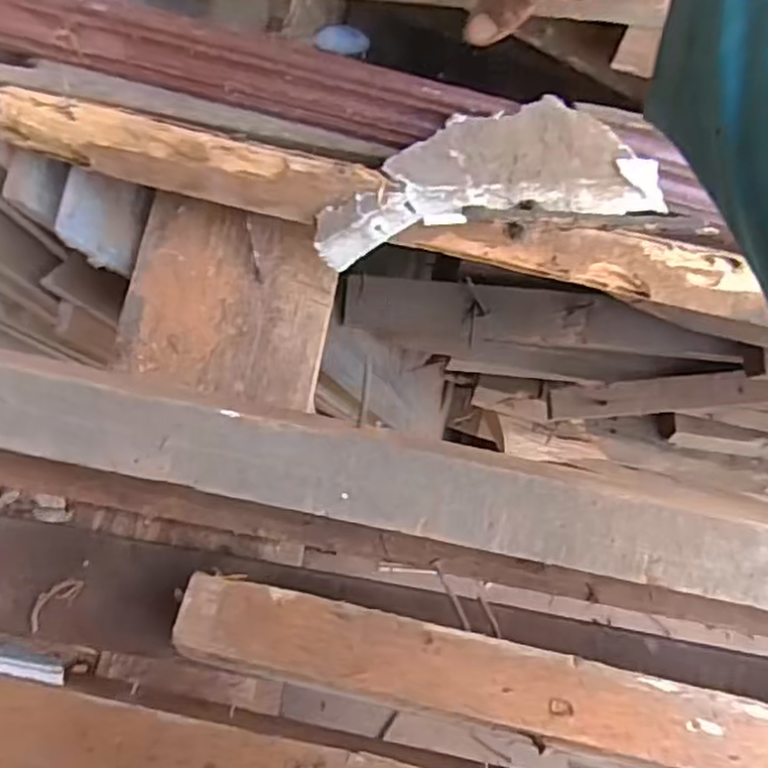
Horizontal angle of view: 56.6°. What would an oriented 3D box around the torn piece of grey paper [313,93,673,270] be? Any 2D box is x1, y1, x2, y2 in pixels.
[{"bbox_3d":[0.059,-0.121,0.412,0.199,0.016,0.068,-11,81,-5],"label":"torn piece of grey paper"}]

